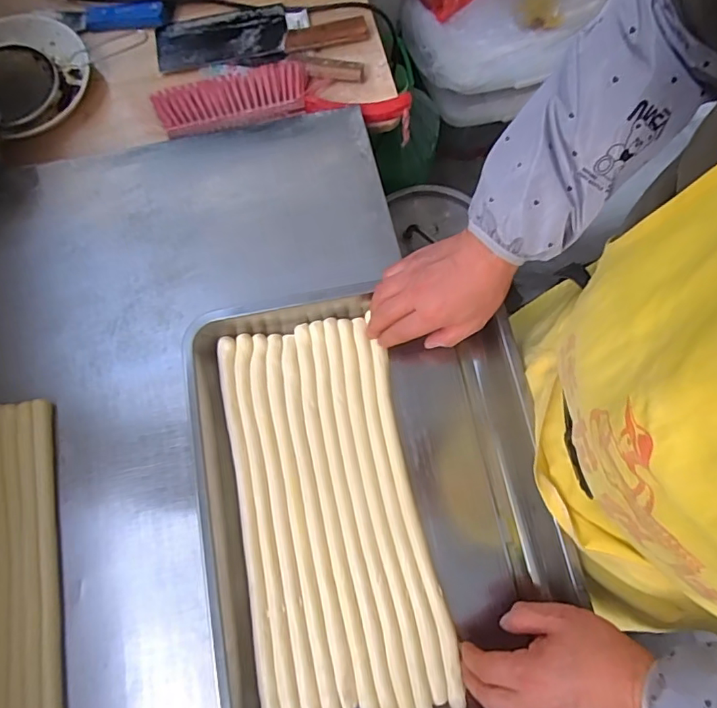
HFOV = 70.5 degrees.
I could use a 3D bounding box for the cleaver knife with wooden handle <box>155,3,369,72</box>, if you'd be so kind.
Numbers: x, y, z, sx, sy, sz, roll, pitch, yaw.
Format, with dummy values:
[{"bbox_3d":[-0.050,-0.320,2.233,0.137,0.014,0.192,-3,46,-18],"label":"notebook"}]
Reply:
[{"bbox_3d":[-0.142,-0.470,0.736,0.297,0.020,0.094,-12,74,-3],"label":"cleaver knife with wooden handle"}]

